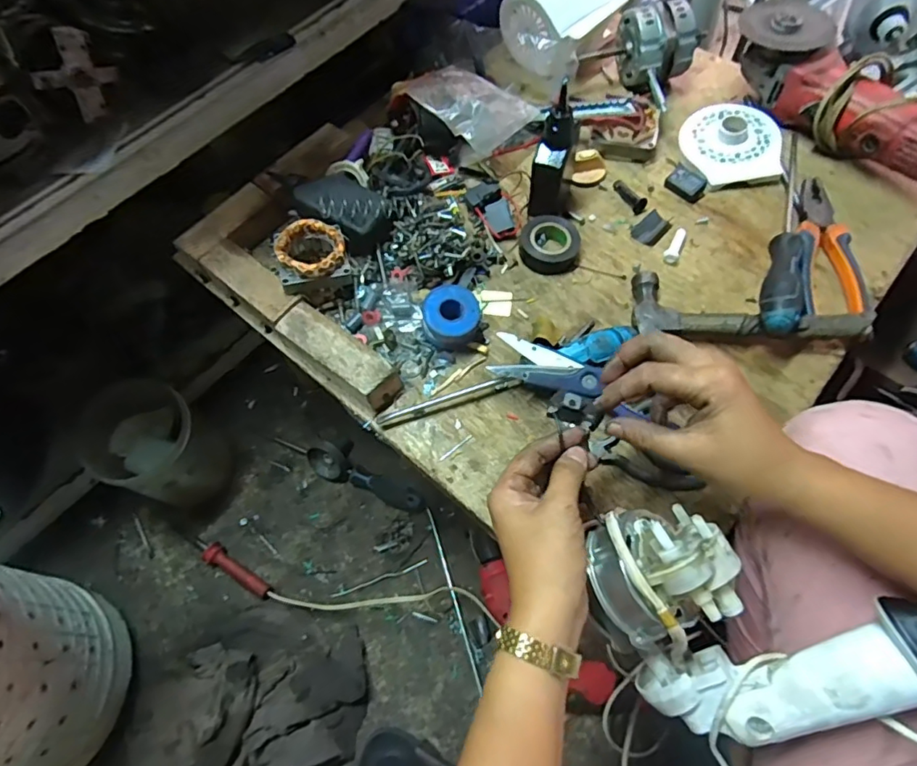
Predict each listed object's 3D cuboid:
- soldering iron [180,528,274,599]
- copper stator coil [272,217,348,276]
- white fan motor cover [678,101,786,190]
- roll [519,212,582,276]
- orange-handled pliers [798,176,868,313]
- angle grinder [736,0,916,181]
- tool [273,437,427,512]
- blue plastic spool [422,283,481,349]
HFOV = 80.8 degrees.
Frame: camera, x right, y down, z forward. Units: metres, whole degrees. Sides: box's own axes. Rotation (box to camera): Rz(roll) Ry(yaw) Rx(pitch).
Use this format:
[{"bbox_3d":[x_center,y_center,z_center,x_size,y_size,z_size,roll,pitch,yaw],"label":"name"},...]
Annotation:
[{"bbox_3d":[-0.337,0.255,0.771,0.172,0.022,0.029,30,70,16],"label":"soldering iron"},{"bbox_3d":[-0.144,-0.132,0.528,0.063,0.027,0.063,-1,64,2],"label":"copper stator coil"},{"bbox_3d":[0.311,-0.276,0.616,0.102,0.026,0.119,1,65,4],"label":"white fan motor cover"},{"bbox_3d":[0.095,-0.152,0.571,0.061,0.022,0.072,-7,64,0],"label":"roll"},{"bbox_3d":[0.376,-0.137,0.546,0.060,0.022,0.167,11,66,8],"label":"orange-handled pliers"},{"bbox_3d":[0.419,-0.310,0.585,0.078,0.073,0.287,-30,67,-11],"label":"angle grinder"},{"bbox_3d":[-0.167,0.119,0.806,0.263,0.058,0.061,20,67,12],"label":"tool"},{"bbox_3d":[-0.008,-0.065,0.526,0.054,0.039,0.055,-1,64,2],"label":"blue plastic spool"}]

